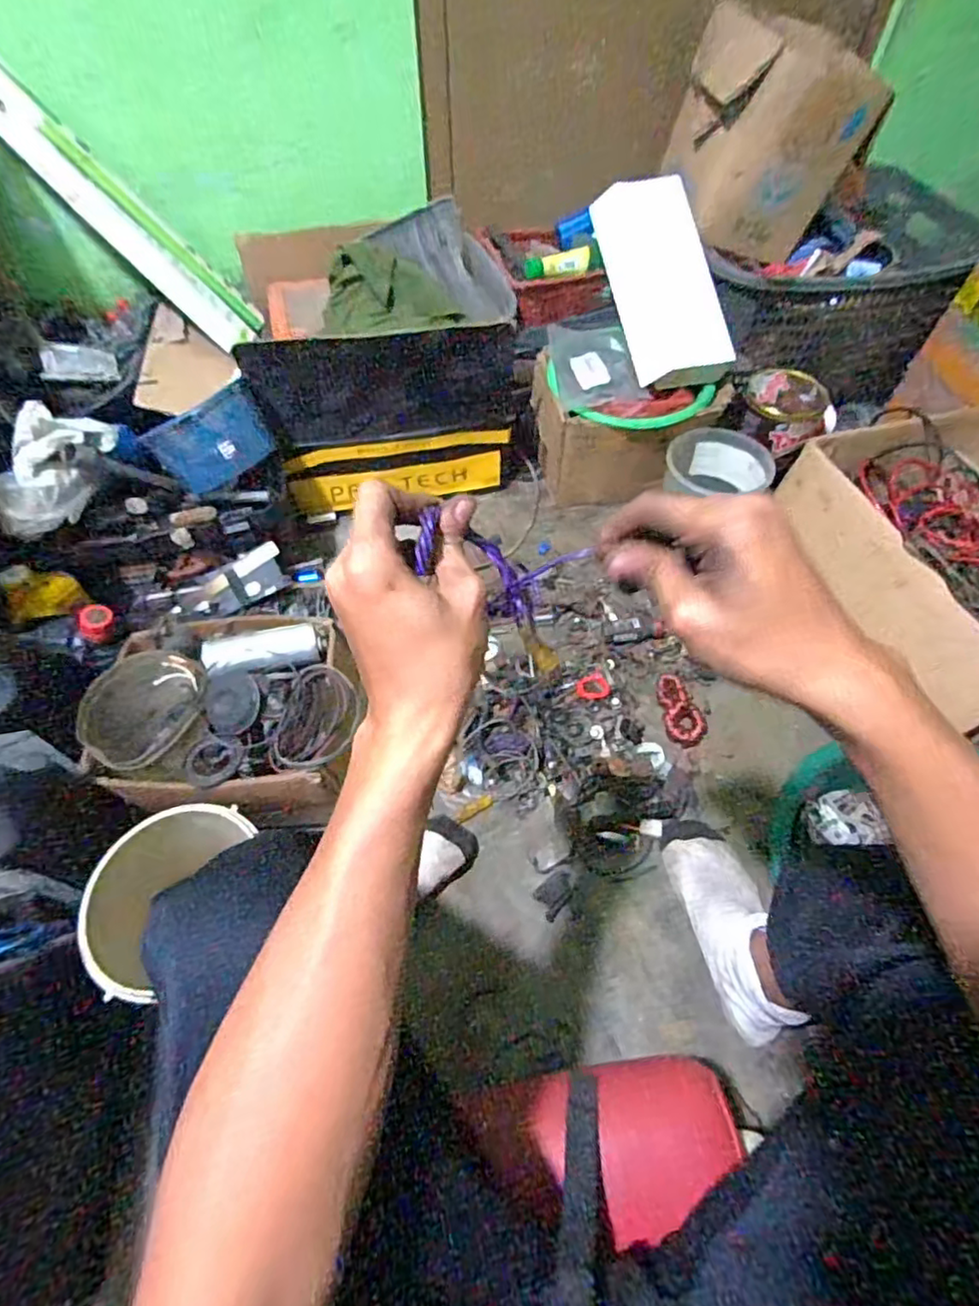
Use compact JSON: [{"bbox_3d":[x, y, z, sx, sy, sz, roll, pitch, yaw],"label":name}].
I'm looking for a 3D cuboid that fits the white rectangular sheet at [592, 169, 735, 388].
[{"bbox_3d":[0.287,-0.617,1.033,0.155,0.055,0.347,-16,87,-11],"label":"white rectangular sheet"}]

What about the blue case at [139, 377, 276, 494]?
[{"bbox_3d":[-0.399,-0.309,0.901,0.015,0.105,0.162,25,58,39],"label":"blue case"}]

